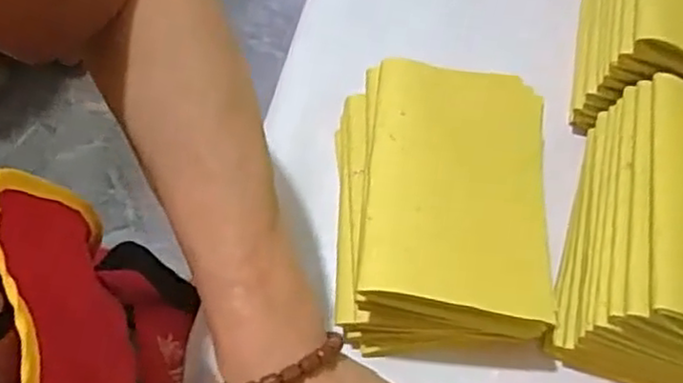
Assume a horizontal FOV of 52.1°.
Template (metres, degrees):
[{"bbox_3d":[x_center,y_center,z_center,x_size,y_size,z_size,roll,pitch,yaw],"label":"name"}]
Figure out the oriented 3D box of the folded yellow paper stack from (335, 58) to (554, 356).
[{"bbox_3d":[0.060,0.003,0.428,0.123,0.071,0.169,0,66,-1],"label":"folded yellow paper stack"}]

